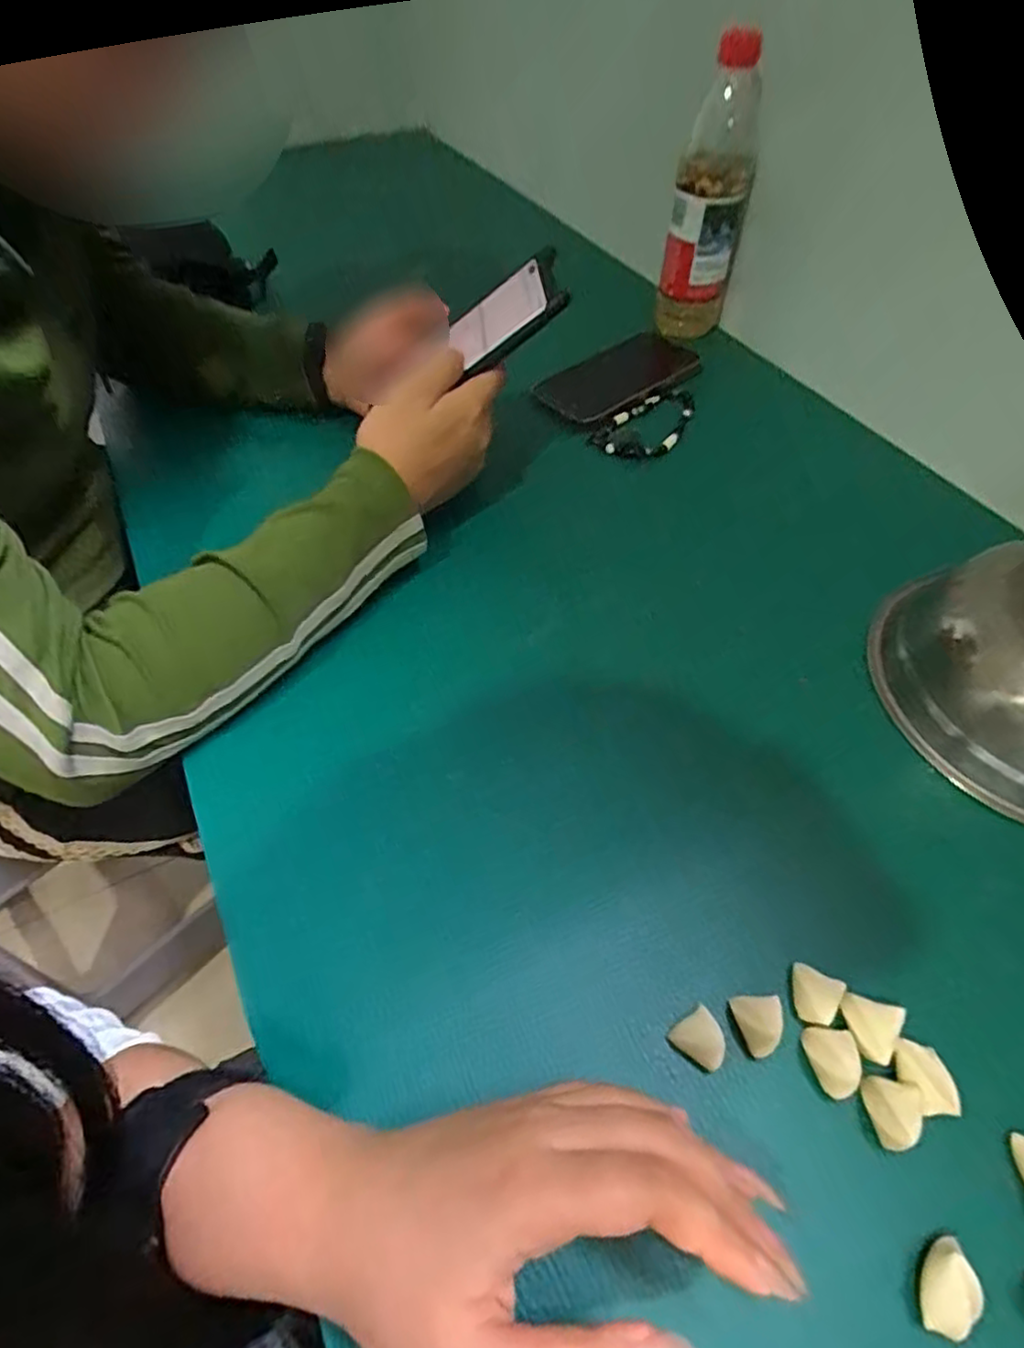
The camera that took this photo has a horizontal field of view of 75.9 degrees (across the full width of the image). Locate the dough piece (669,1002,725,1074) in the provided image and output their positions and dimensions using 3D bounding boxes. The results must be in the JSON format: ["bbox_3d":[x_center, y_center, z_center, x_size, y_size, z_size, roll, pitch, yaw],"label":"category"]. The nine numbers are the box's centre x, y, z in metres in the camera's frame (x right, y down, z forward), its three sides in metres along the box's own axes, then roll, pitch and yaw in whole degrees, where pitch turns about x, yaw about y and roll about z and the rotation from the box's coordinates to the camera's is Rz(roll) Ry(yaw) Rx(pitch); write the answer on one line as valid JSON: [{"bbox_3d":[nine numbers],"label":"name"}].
[{"bbox_3d":[0.083,0.162,0.289,0.020,0.014,0.021,-35,60,-22],"label":"dough piece"}]

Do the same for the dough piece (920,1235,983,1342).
[{"bbox_3d":[0.159,0.223,0.239,0.018,0.014,0.029,17,56,13],"label":"dough piece"}]

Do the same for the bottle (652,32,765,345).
[{"bbox_3d":[0.176,-0.421,0.587,0.063,0.211,0.074,11,54,7],"label":"bottle"}]

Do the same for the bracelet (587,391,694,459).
[{"bbox_3d":[0.118,-0.219,0.570,0.063,0.005,0.112,27,59,20],"label":"bracelet"}]

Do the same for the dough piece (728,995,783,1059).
[{"bbox_3d":[0.112,0.157,0.294,0.021,0.007,0.024,-12,54,-8],"label":"dough piece"}]

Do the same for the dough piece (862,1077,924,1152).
[{"bbox_3d":[0.158,0.181,0.270,0.020,0.012,0.024,5,54,5],"label":"dough piece"}]

